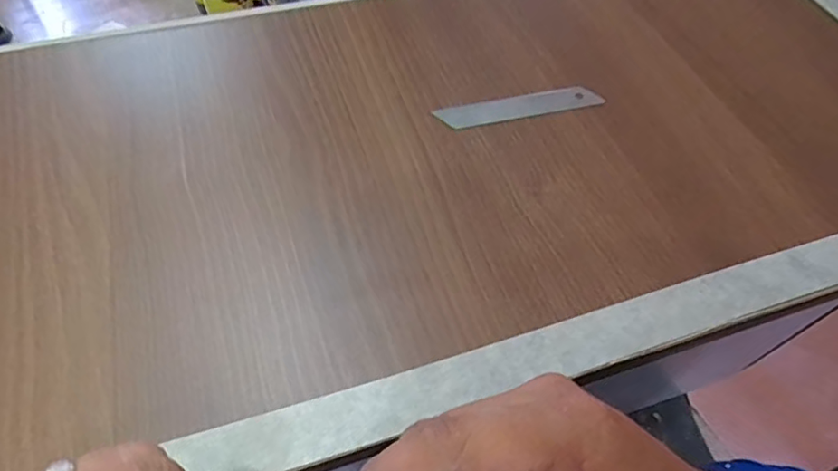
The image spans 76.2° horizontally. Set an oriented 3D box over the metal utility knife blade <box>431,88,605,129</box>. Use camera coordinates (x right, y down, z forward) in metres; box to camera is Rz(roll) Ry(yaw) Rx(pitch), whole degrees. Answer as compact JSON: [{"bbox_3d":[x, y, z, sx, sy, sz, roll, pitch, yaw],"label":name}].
[{"bbox_3d":[0.062,-0.077,0.325,0.102,0.006,0.017,-11,61,-8],"label":"metal utility knife blade"}]

